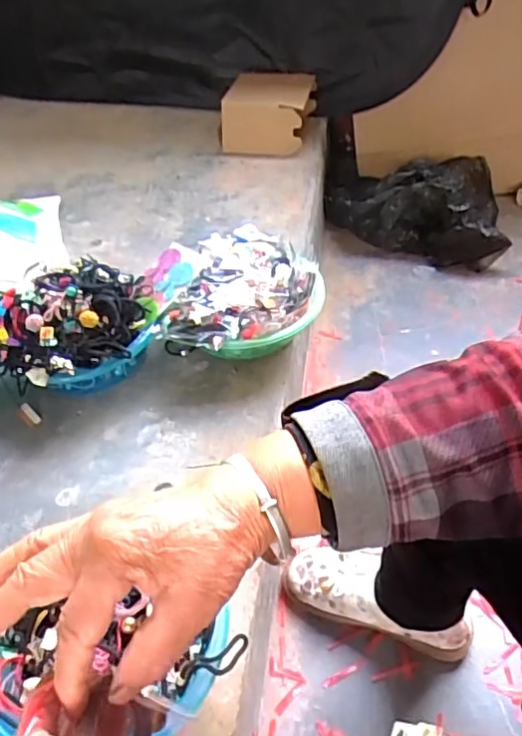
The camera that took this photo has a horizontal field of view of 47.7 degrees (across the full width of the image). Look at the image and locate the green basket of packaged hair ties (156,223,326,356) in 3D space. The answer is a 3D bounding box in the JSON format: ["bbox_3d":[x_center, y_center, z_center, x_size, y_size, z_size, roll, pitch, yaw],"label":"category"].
[{"bbox_3d":[-0.018,-0.100,0.845,0.200,0.104,0.236,13,47,18],"label":"green basket of packaged hair ties"}]

